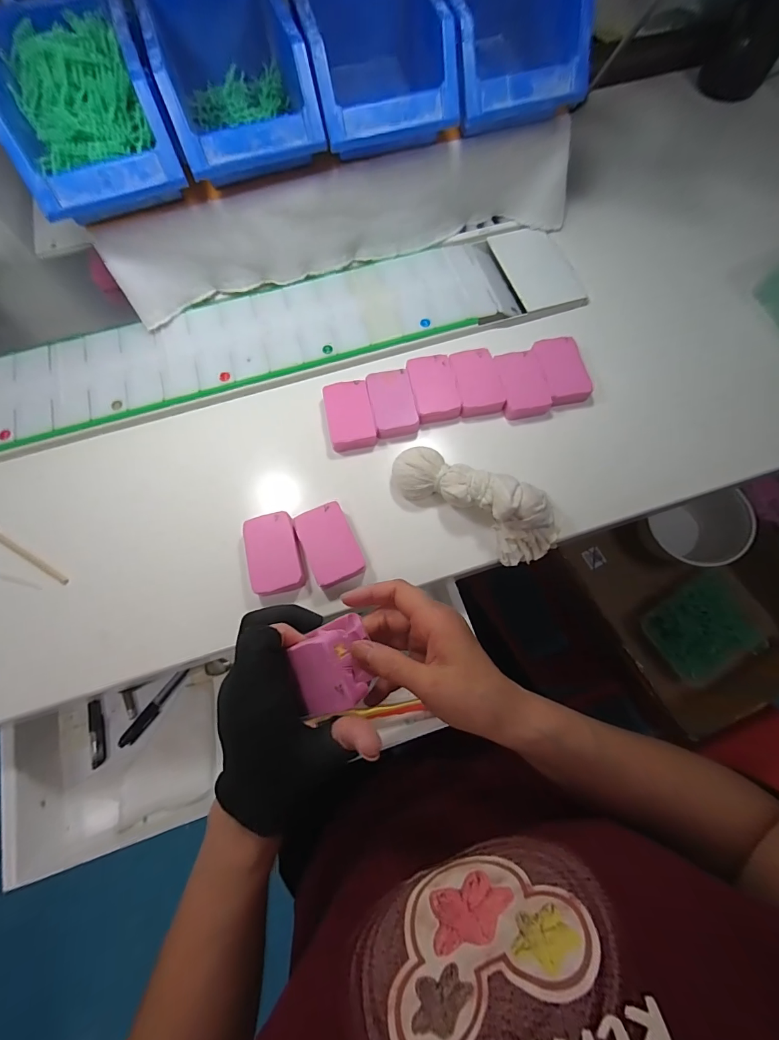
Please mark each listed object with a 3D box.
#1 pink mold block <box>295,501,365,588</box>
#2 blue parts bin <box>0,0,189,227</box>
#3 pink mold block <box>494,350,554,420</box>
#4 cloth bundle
[{"bbox_3d":[-0.054,0.024,0.363,0.045,0.019,0.072,-23,73,-7],"label":"pink mold block"},{"bbox_3d":[-0.266,-0.360,0.353,0.125,0.086,0.180,-21,72,-6],"label":"blue parts bin"},{"bbox_3d":[0.139,-0.142,0.417,0.045,0.017,0.071,-10,71,-3],"label":"pink mold block"},{"bbox_3d":[0.080,-0.024,0.362,0.162,0.050,0.065,34,74,13],"label":"cloth bundle"}]

